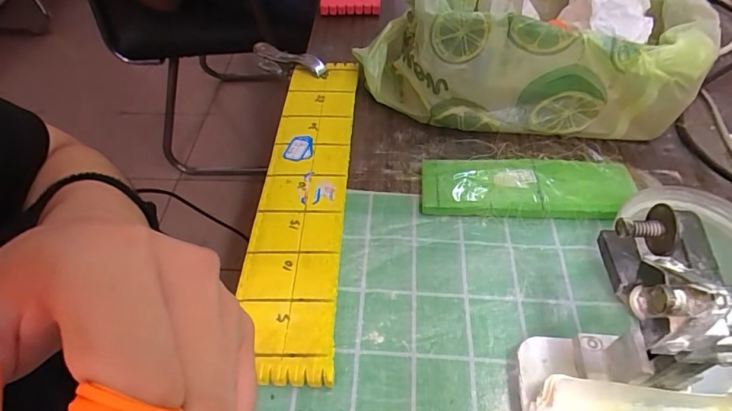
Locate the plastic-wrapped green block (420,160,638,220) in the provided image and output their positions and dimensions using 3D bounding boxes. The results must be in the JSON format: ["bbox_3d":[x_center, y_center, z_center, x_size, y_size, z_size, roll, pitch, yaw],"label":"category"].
[{"bbox_3d":[0.137,-0.016,0.371,0.174,0.017,0.058,2,52,3],"label":"plastic-wrapped green block"}]

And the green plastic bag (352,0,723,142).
[{"bbox_3d":[0.146,-0.161,0.419,0.304,0.110,0.155,6,52,7],"label":"green plastic bag"}]

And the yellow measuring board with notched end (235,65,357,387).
[{"bbox_3d":[-0.053,-0.018,0.378,0.071,0.013,0.331,0,52,2],"label":"yellow measuring board with notched end"}]

